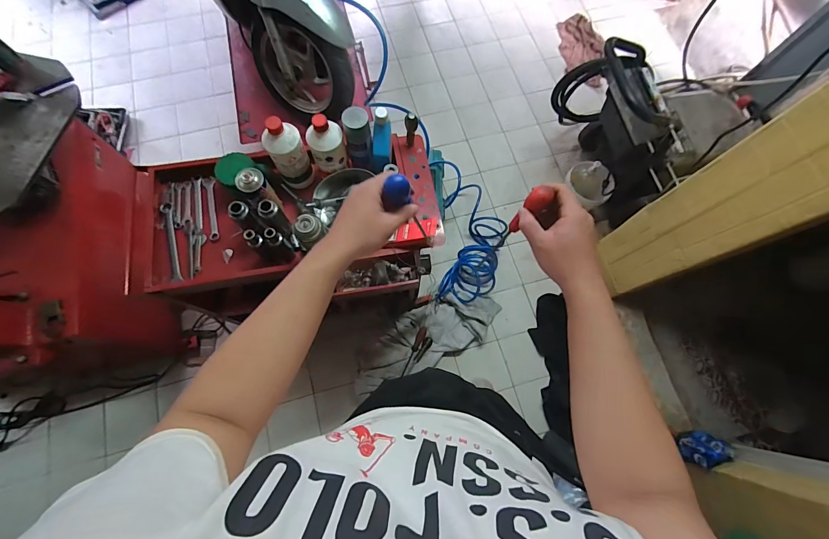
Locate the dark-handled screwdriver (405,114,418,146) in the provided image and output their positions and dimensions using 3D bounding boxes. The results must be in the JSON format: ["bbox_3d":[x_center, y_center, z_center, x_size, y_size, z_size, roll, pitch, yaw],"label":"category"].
[{"bbox_3d":[-0.008,-0.368,0.942,0.031,0.122,0.027,-6,74,-4],"label":"dark-handled screwdriver"}]

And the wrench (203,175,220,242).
[{"bbox_3d":[-0.543,-0.166,0.961,0.032,0.011,0.190,-16,74,-7],"label":"wrench"}]

